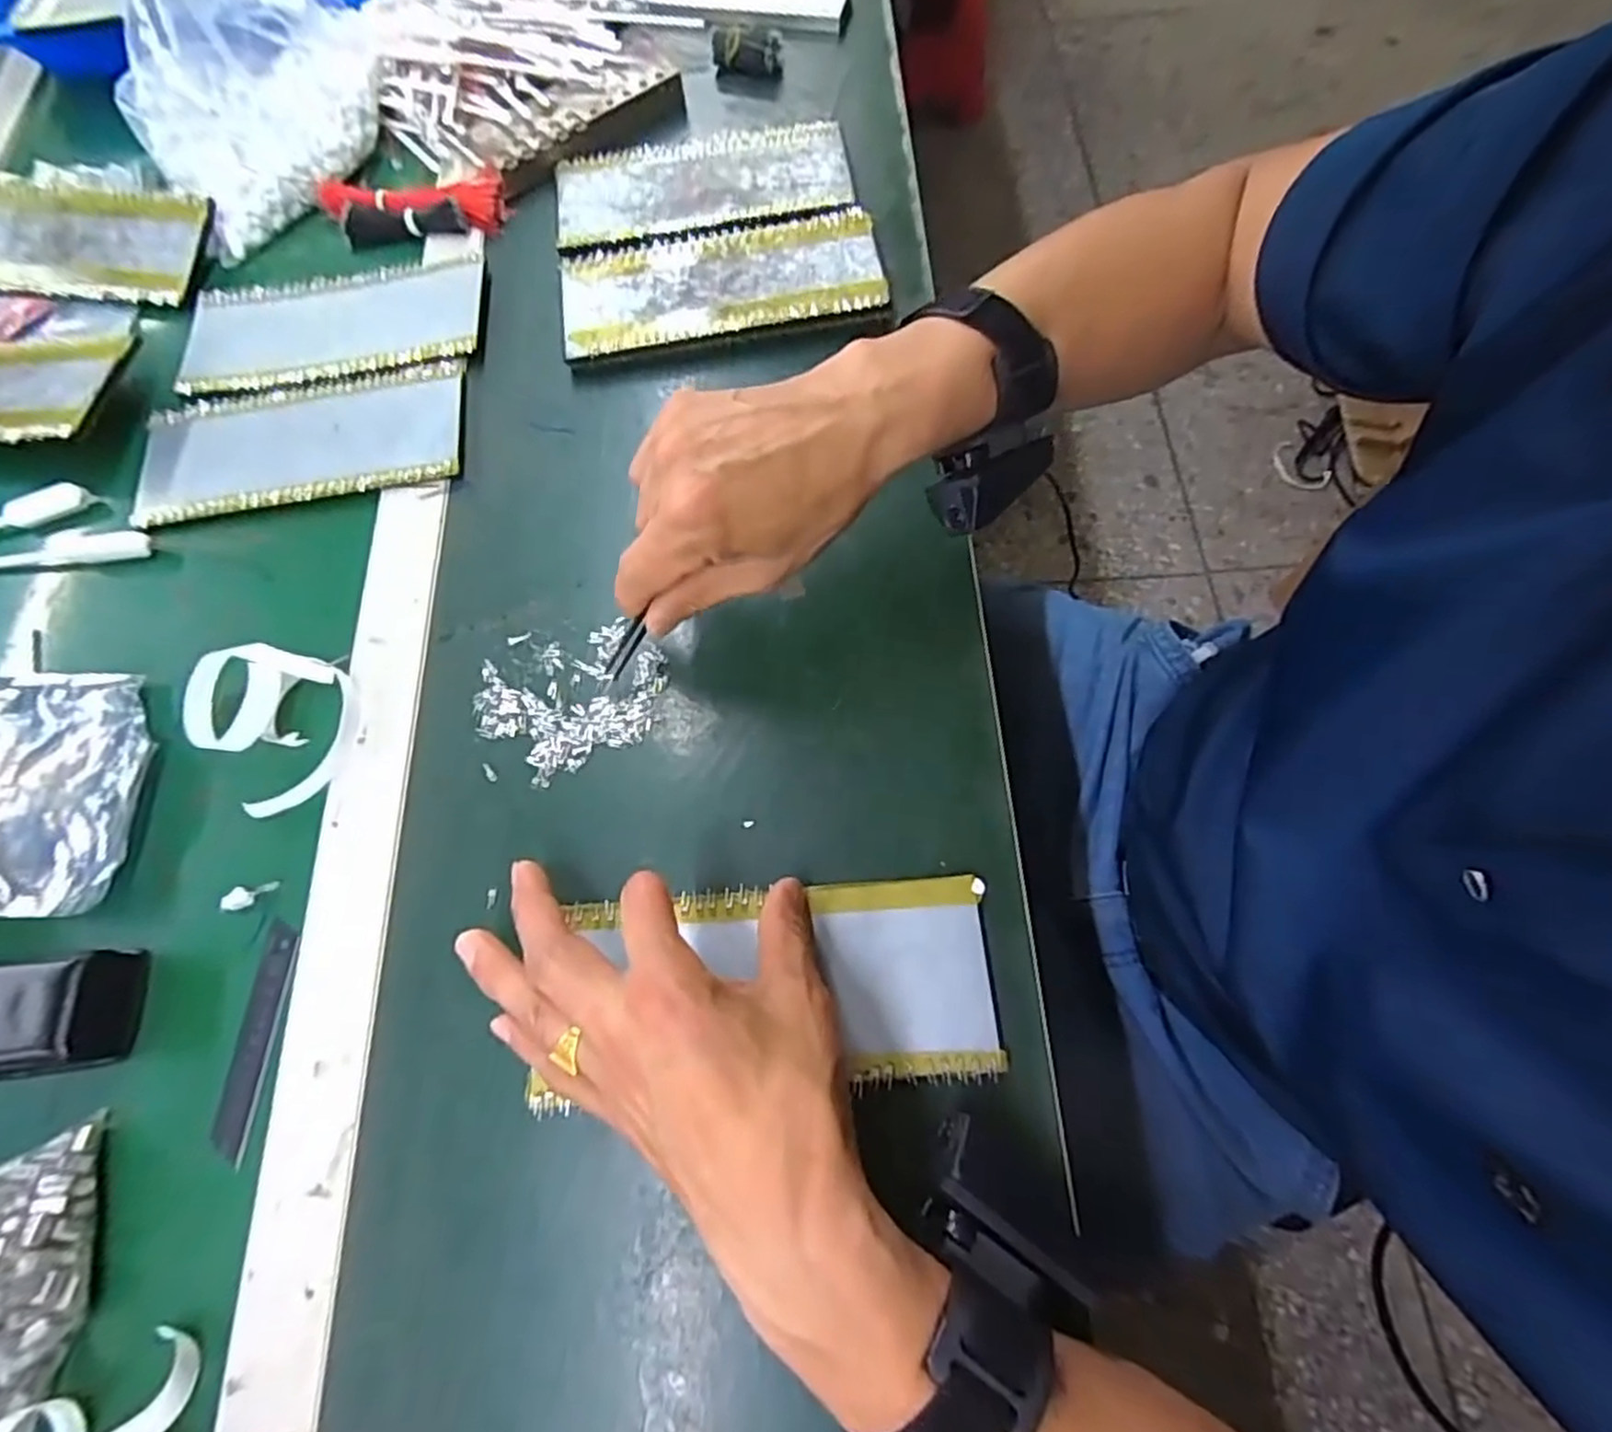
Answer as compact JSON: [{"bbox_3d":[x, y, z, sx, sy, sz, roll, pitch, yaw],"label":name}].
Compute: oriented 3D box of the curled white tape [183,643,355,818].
[{"bbox_3d":[-0.274,0.000,0.379,0.090,0.016,0.073,41,77,16],"label":"curled white tape"}]

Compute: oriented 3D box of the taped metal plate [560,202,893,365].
[{"bbox_3d":[-0.052,-0.268,0.462,0.199,0.017,0.083,-9,69,0],"label":"taped metal plate"}]

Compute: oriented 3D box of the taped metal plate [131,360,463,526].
[{"bbox_3d":[-0.308,-0.166,0.443,0.198,0.005,0.085,-8,69,0],"label":"taped metal plate"}]

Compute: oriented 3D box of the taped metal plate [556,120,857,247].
[{"bbox_3d":[-0.071,-0.360,0.499,0.194,0.009,0.088,-10,69,-1],"label":"taped metal plate"}]

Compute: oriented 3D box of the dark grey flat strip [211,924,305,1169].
[{"bbox_3d":[-0.252,0.147,0.338,0.020,0.004,0.097,-2,68,7],"label":"dark grey flat strip"}]

